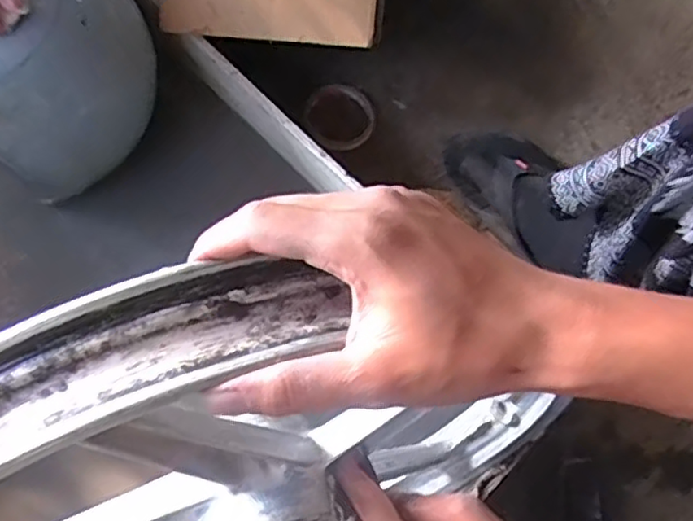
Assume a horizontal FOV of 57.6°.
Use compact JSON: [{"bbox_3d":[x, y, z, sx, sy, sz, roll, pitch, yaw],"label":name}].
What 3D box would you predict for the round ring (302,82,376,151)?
[{"bbox_3d":[-0.009,-0.180,0.791,0.086,0.008,0.078,43,96,5],"label":"round ring"}]

